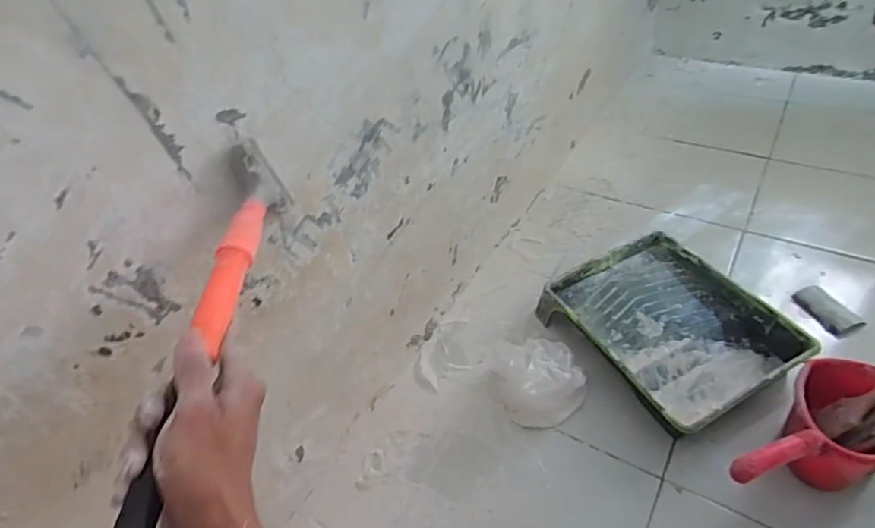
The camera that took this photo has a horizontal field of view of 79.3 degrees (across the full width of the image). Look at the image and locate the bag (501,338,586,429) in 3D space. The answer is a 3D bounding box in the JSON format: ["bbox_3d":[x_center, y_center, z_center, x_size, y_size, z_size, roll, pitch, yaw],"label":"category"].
[{"bbox_3d":[0.162,0.177,0.838,0.117,0.109,0.136,-19,46,-12],"label":"bag"}]

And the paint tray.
[{"bbox_3d":[0.386,0.105,0.897,0.282,0.086,0.340,-25,47,-18],"label":"paint tray"}]

